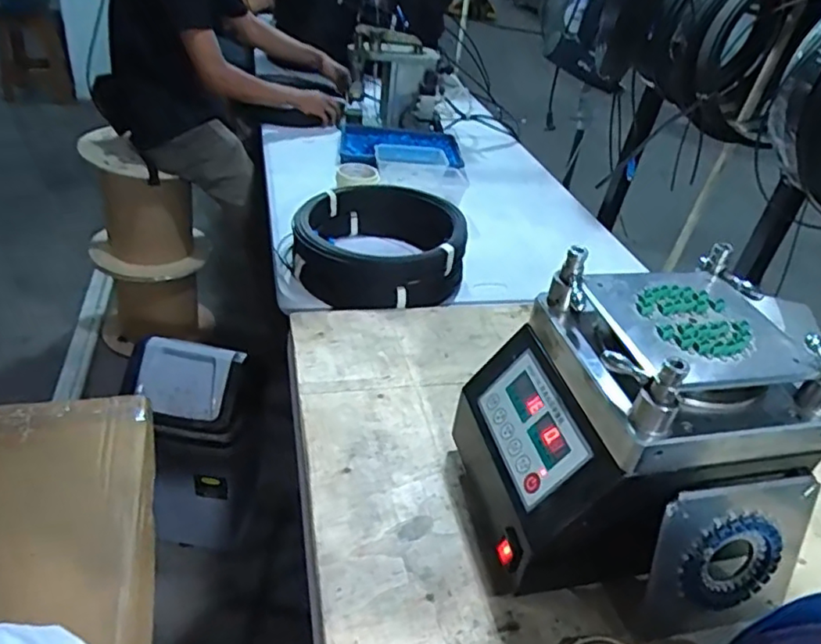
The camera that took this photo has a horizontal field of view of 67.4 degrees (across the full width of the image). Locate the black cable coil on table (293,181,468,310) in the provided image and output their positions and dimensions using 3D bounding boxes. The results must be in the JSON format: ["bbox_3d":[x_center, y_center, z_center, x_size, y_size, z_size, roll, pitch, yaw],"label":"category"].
[{"bbox_3d":[-0.058,-0.145,1.105,0.290,0.112,0.300,3,35,-9],"label":"black cable coil on table"}]

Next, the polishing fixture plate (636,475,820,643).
[{"bbox_3d":[0.307,0.229,0.589,0.168,0.167,0.013,-3,19,-13],"label":"polishing fixture plate"}]

